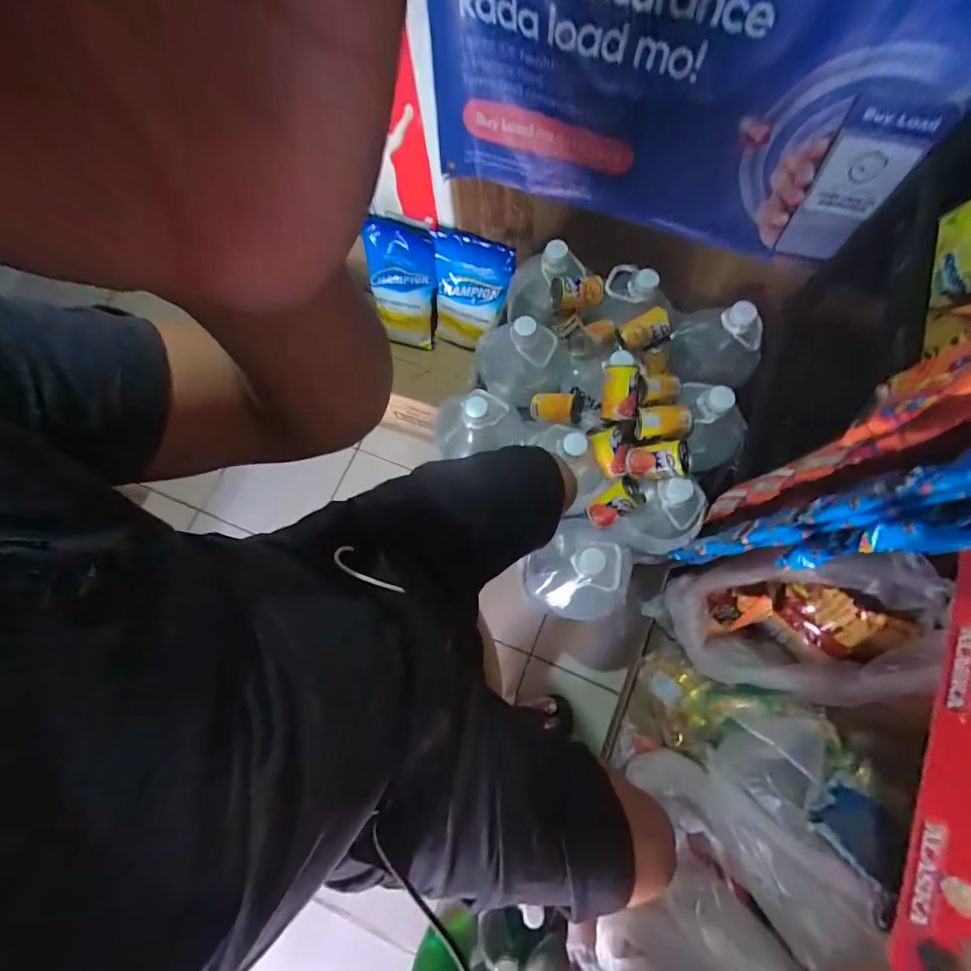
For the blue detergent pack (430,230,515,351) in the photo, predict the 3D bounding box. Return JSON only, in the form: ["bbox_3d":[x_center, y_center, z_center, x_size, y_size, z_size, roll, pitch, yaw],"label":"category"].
[{"bbox_3d":[-0.035,-0.449,1.059,0.183,0.260,0.106,10,74,5],"label":"blue detergent pack"}]

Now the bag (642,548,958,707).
[{"bbox_3d":[0.410,0.190,0.598,0.297,0.164,0.176,2,74,3],"label":"bag"}]

